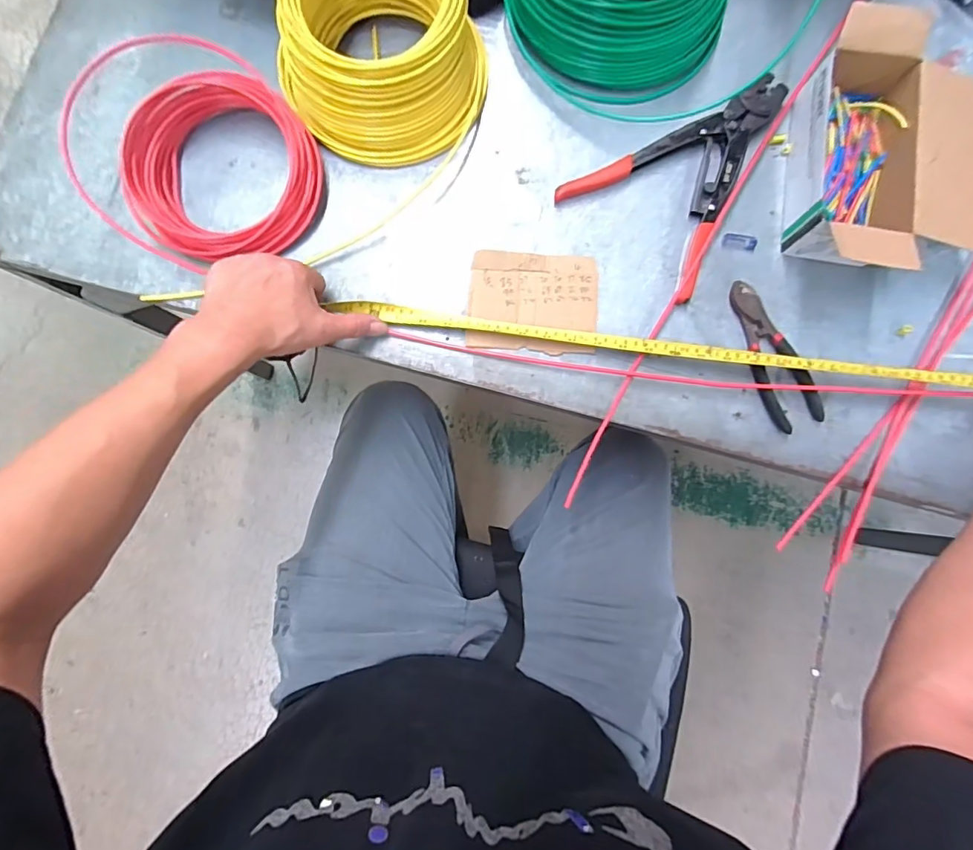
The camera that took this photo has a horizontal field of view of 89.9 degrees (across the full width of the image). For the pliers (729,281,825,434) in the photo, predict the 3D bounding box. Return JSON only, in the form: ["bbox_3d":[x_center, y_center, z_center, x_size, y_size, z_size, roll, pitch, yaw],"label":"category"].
[{"bbox_3d":[0.287,-0.072,0.496,0.048,0.012,0.157,-22,84,-1],"label":"pliers"}]

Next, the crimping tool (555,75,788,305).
[{"bbox_3d":[0.227,-0.276,0.521,0.173,0.018,0.251,45,86,5],"label":"crimping tool"}]

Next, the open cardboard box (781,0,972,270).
[{"bbox_3d":[0.414,-0.264,0.490,0.181,0.073,0.250,8,84,2],"label":"open cardboard box"}]

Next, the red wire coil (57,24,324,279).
[{"bbox_3d":[-0.297,-0.269,0.496,0.228,0.077,0.197,32,85,4],"label":"red wire coil"}]

